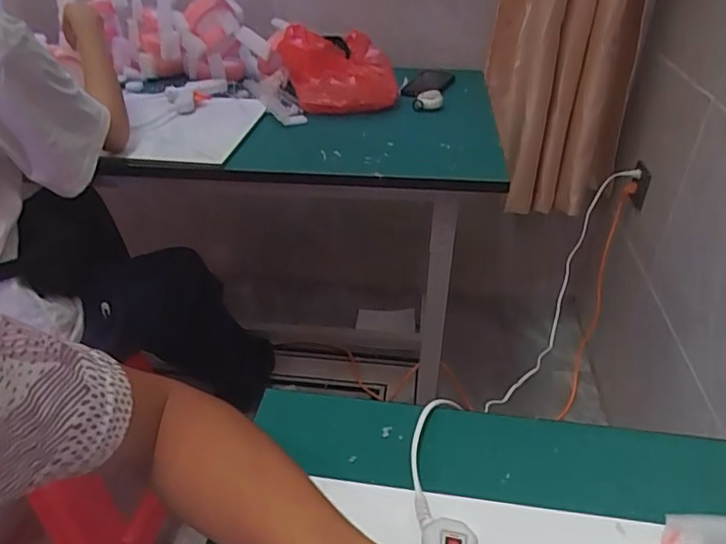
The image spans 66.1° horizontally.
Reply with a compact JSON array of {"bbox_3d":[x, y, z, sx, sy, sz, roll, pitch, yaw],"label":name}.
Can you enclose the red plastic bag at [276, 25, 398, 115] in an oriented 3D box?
[{"bbox_3d":[-0.055,-0.408,1.110,0.211,0.130,0.226,-7,35,-11],"label":"red plastic bag"}]

